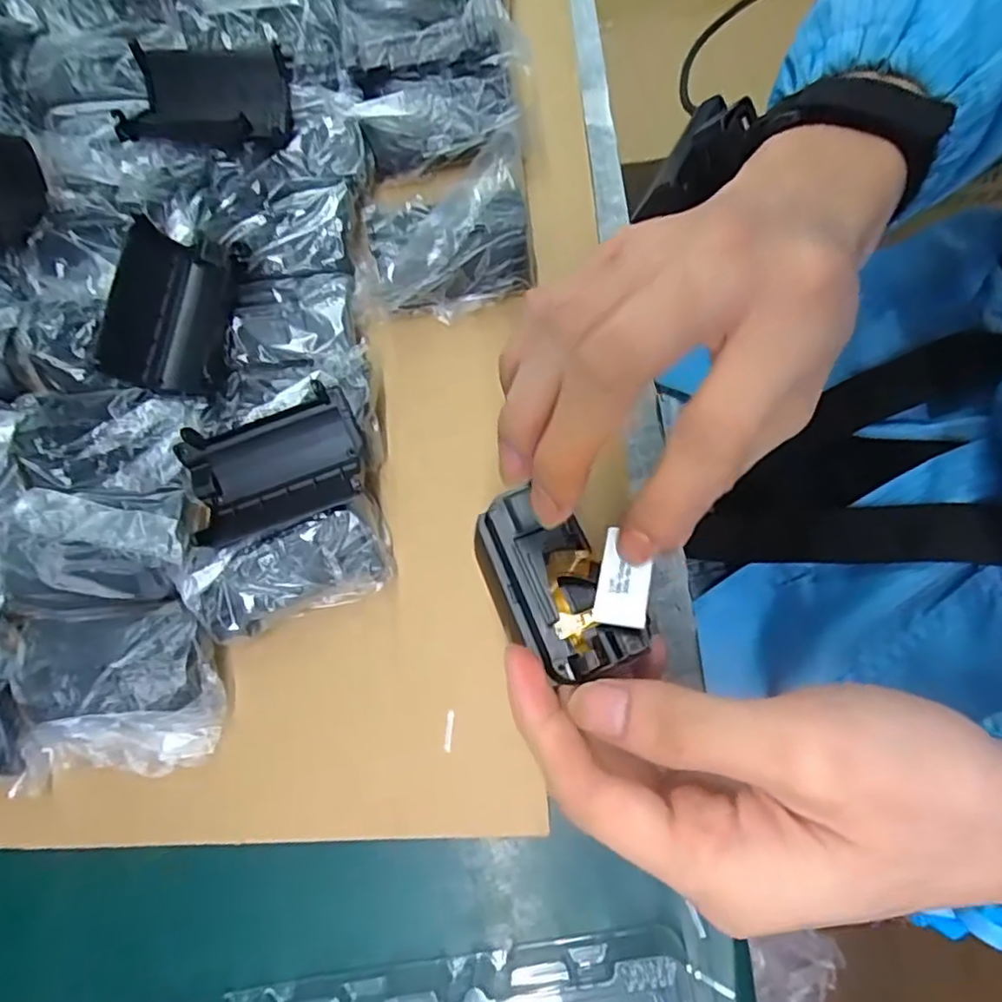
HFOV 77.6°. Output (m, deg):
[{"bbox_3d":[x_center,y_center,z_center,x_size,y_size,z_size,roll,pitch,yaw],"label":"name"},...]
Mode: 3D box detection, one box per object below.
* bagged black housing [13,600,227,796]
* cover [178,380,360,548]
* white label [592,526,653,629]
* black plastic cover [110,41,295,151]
[{"bbox_3d":[-0.153,0.076,0.247,0.079,0.022,0.064,-8,77,4],"label":"bagged black housing"},{"bbox_3d":[-0.092,-0.013,0.251,0.070,0.018,0.046,-19,77,1],"label":"cover"},{"bbox_3d":[0.039,0.023,0.195,0.016,0.004,0.031,3,69,27],"label":"white label"},{"bbox_3d":[-0.134,-0.184,0.285,0.073,0.021,0.048,4,78,7],"label":"black plastic cover"}]

